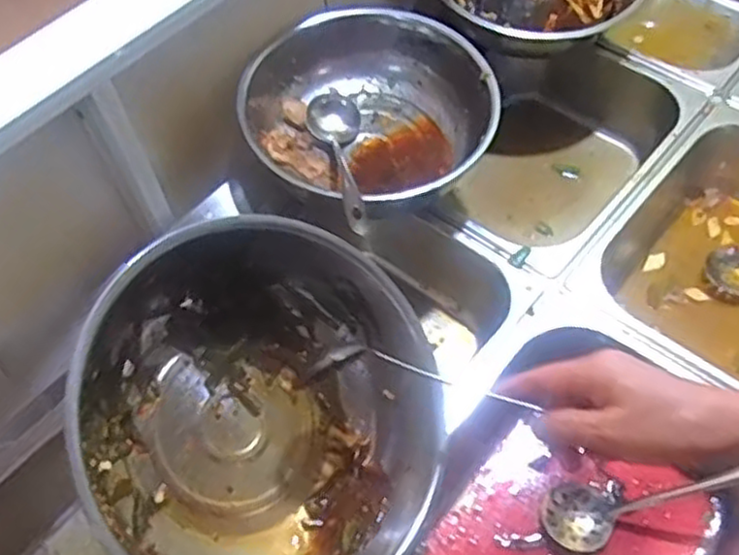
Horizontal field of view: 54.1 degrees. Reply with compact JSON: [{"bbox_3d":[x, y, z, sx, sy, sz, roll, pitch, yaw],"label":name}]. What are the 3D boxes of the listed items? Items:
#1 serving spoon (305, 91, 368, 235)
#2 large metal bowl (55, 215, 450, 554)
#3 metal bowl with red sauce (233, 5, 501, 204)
[{"bbox_3d":[-0.026,-0.112,0.726,0.057,0.052,0.259,-9,38,-3],"label":"serving spoon"},{"bbox_3d":[-0.075,0.093,0.516,0.259,0.110,0.266,25,63,-19],"label":"large metal bowl"},{"bbox_3d":[0.001,-0.162,0.750,0.247,0.115,0.229,-2,55,3],"label":"metal bowl with red sauce"}]

